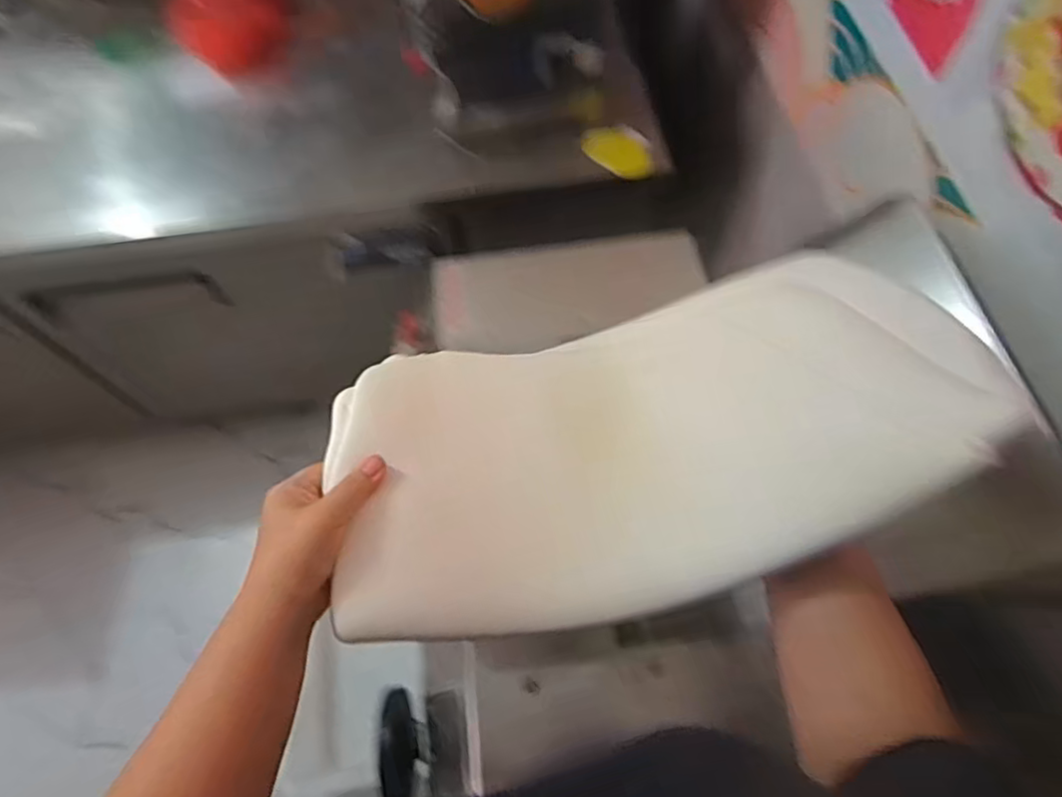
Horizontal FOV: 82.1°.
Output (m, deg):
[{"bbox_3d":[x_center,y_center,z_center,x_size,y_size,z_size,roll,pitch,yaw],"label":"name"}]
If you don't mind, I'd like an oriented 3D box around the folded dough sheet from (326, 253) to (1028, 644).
[{"bbox_3d":[0.060,0.014,0.432,0.410,0.155,0.222,-12,63,-4],"label":"folded dough sheet"}]

